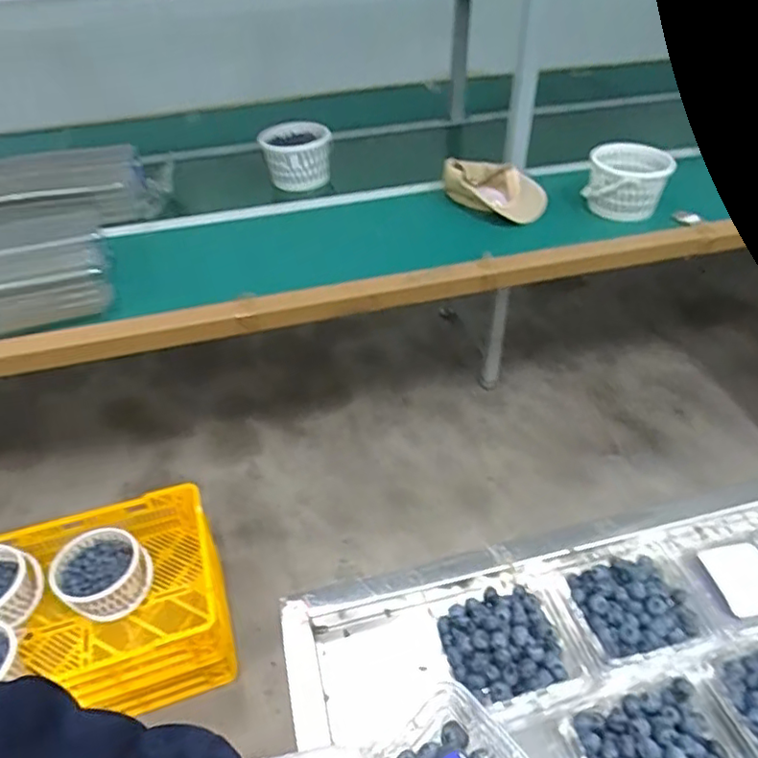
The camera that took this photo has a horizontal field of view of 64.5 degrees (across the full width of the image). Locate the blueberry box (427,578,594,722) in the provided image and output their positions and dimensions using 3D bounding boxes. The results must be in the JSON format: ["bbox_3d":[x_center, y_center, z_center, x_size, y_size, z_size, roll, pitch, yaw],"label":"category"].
[{"bbox_3d":[0.119,0.245,0.558,0.132,0.048,0.118,-12,43,-11],"label":"blueberry box"}]

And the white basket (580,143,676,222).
[{"bbox_3d":[0.584,-0.467,1.417,0.178,0.129,0.191,16,45,19],"label":"white basket"}]

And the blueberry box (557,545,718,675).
[{"bbox_3d":[0.246,0.214,0.578,0.125,0.038,0.113,-9,43,-7],"label":"blueberry box"}]

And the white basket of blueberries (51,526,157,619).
[{"bbox_3d":[-0.611,0.432,1.335,0.181,0.098,0.172,-1,42,1],"label":"white basket of blueberries"}]

